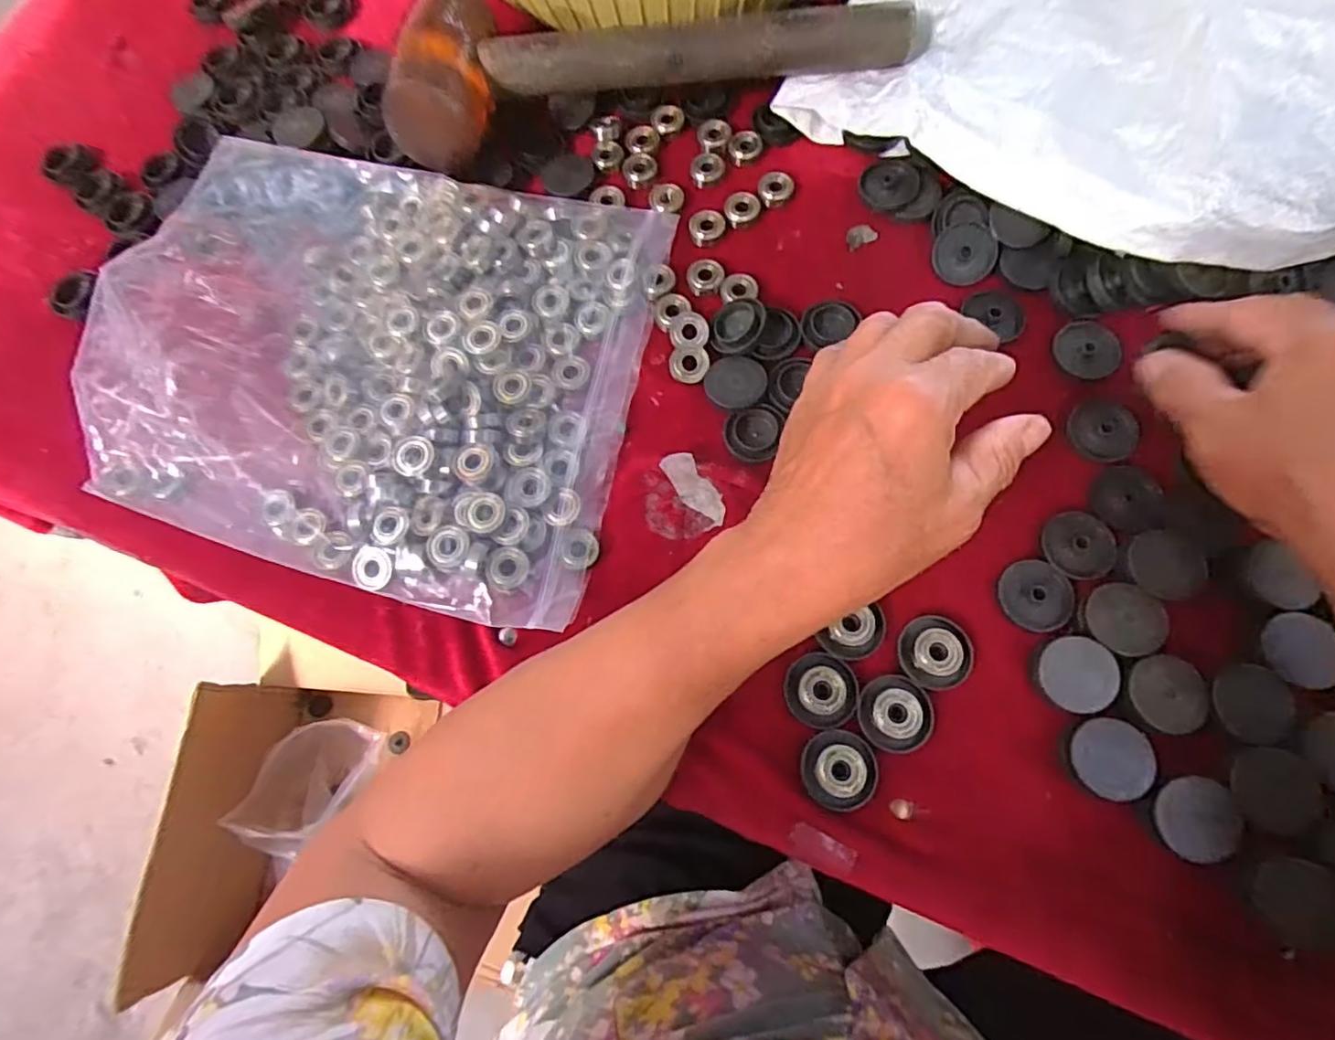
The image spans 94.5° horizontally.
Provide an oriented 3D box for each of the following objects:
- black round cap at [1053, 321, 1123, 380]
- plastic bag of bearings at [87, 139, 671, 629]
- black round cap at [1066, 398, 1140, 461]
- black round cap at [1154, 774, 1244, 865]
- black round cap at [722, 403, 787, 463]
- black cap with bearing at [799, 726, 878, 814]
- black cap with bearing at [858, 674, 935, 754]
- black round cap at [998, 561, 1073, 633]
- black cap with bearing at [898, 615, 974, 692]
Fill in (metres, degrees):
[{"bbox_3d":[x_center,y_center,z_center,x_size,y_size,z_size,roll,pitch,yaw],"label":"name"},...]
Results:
[{"bbox_3d":[0.226,-0.092,0.331,0.031,0.004,0.033,1,72,2],"label":"black round cap"},{"bbox_3d":[-0.157,-0.091,0.336,0.278,0.039,0.249,11,72,5],"label":"plastic bag of bearings"},{"bbox_3d":[0.224,-0.046,0.317,0.031,0.007,0.032,-1,72,2],"label":"black round cap"},{"bbox_3d":[0.220,0.124,0.255,0.030,0.006,0.032,-1,72,2],"label":"black round cap"},{"bbox_3d":[0.045,-0.047,0.328,0.027,0.008,0.031,15,73,7],"label":"black round cap"},{"bbox_3d":[0.077,0.112,0.277,0.033,0.013,0.032,-1,72,2],"label":"black cap with bearing"},{"bbox_3d":[0.105,0.088,0.281,0.033,0.008,0.033,-1,72,2],"label":"black cap with bearing"},{"bbox_3d":[0.177,0.036,0.295,0.032,0.004,0.033,-1,72,2],"label":"black round cap"},{"bbox_3d":[0.127,0.062,0.288,0.032,0.008,0.034,-1,72,2],"label":"black cap with bearing"}]

